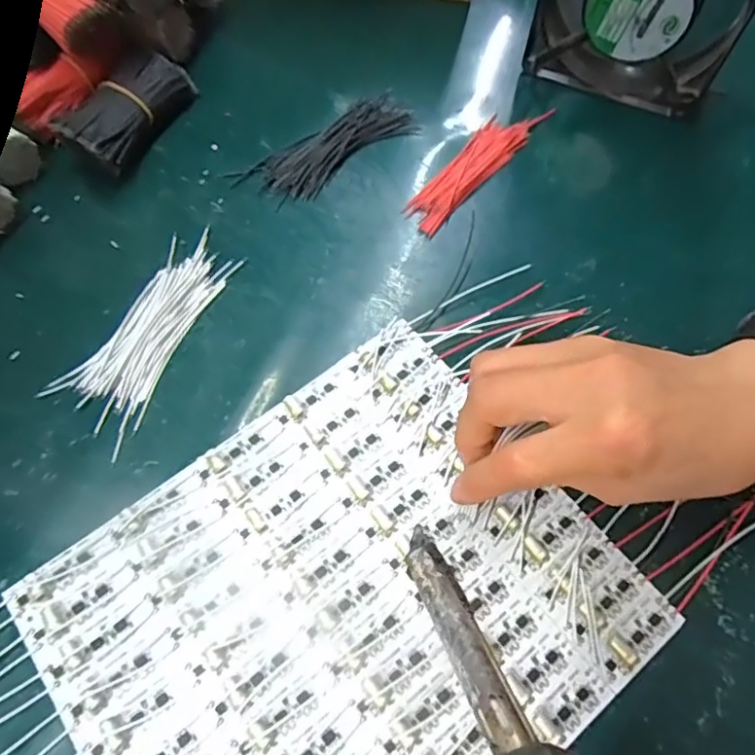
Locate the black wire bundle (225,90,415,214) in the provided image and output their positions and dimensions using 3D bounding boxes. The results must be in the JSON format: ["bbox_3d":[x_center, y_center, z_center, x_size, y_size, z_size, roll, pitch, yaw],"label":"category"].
[{"bbox_3d":[-0.030,-0.148,0.366,0.115,0.010,0.043,-36,71,-18],"label":"black wire bundle"}]

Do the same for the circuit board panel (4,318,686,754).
[{"bbox_3d":[-0.015,0.101,0.251,0.224,0.005,0.191,-35,71,-17],"label":"circuit board panel"}]

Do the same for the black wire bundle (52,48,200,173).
[{"bbox_3d":[-0.157,-0.170,0.362,0.035,0.034,0.090,22,66,7],"label":"black wire bundle"}]

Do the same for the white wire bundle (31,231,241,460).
[{"bbox_3d":[-0.121,-0.028,0.311,0.051,0.008,0.122,27,66,10],"label":"white wire bundle"}]

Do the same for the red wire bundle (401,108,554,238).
[{"bbox_3d":[0.063,-0.138,0.363,0.030,0.009,0.124,36,68,13],"label":"red wire bundle"}]

